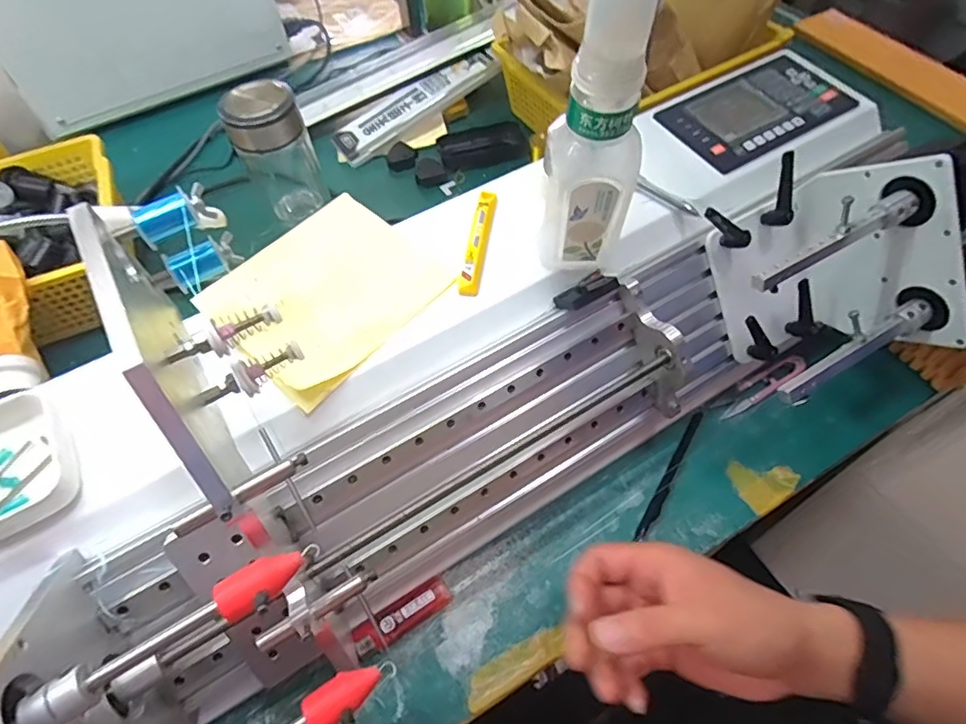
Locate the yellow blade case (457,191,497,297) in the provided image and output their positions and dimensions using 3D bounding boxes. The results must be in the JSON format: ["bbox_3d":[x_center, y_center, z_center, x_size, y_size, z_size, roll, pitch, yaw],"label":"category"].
[{"bbox_3d":[-0.003,-0.095,0.435,0.016,0.007,0.100,13,63,-5],"label":"yellow blade case"}]

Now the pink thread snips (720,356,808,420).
[{"bbox_3d":[0.253,0.021,0.506,0.092,0.016,0.024,-28,60,-14],"label":"pink thread snips"}]

